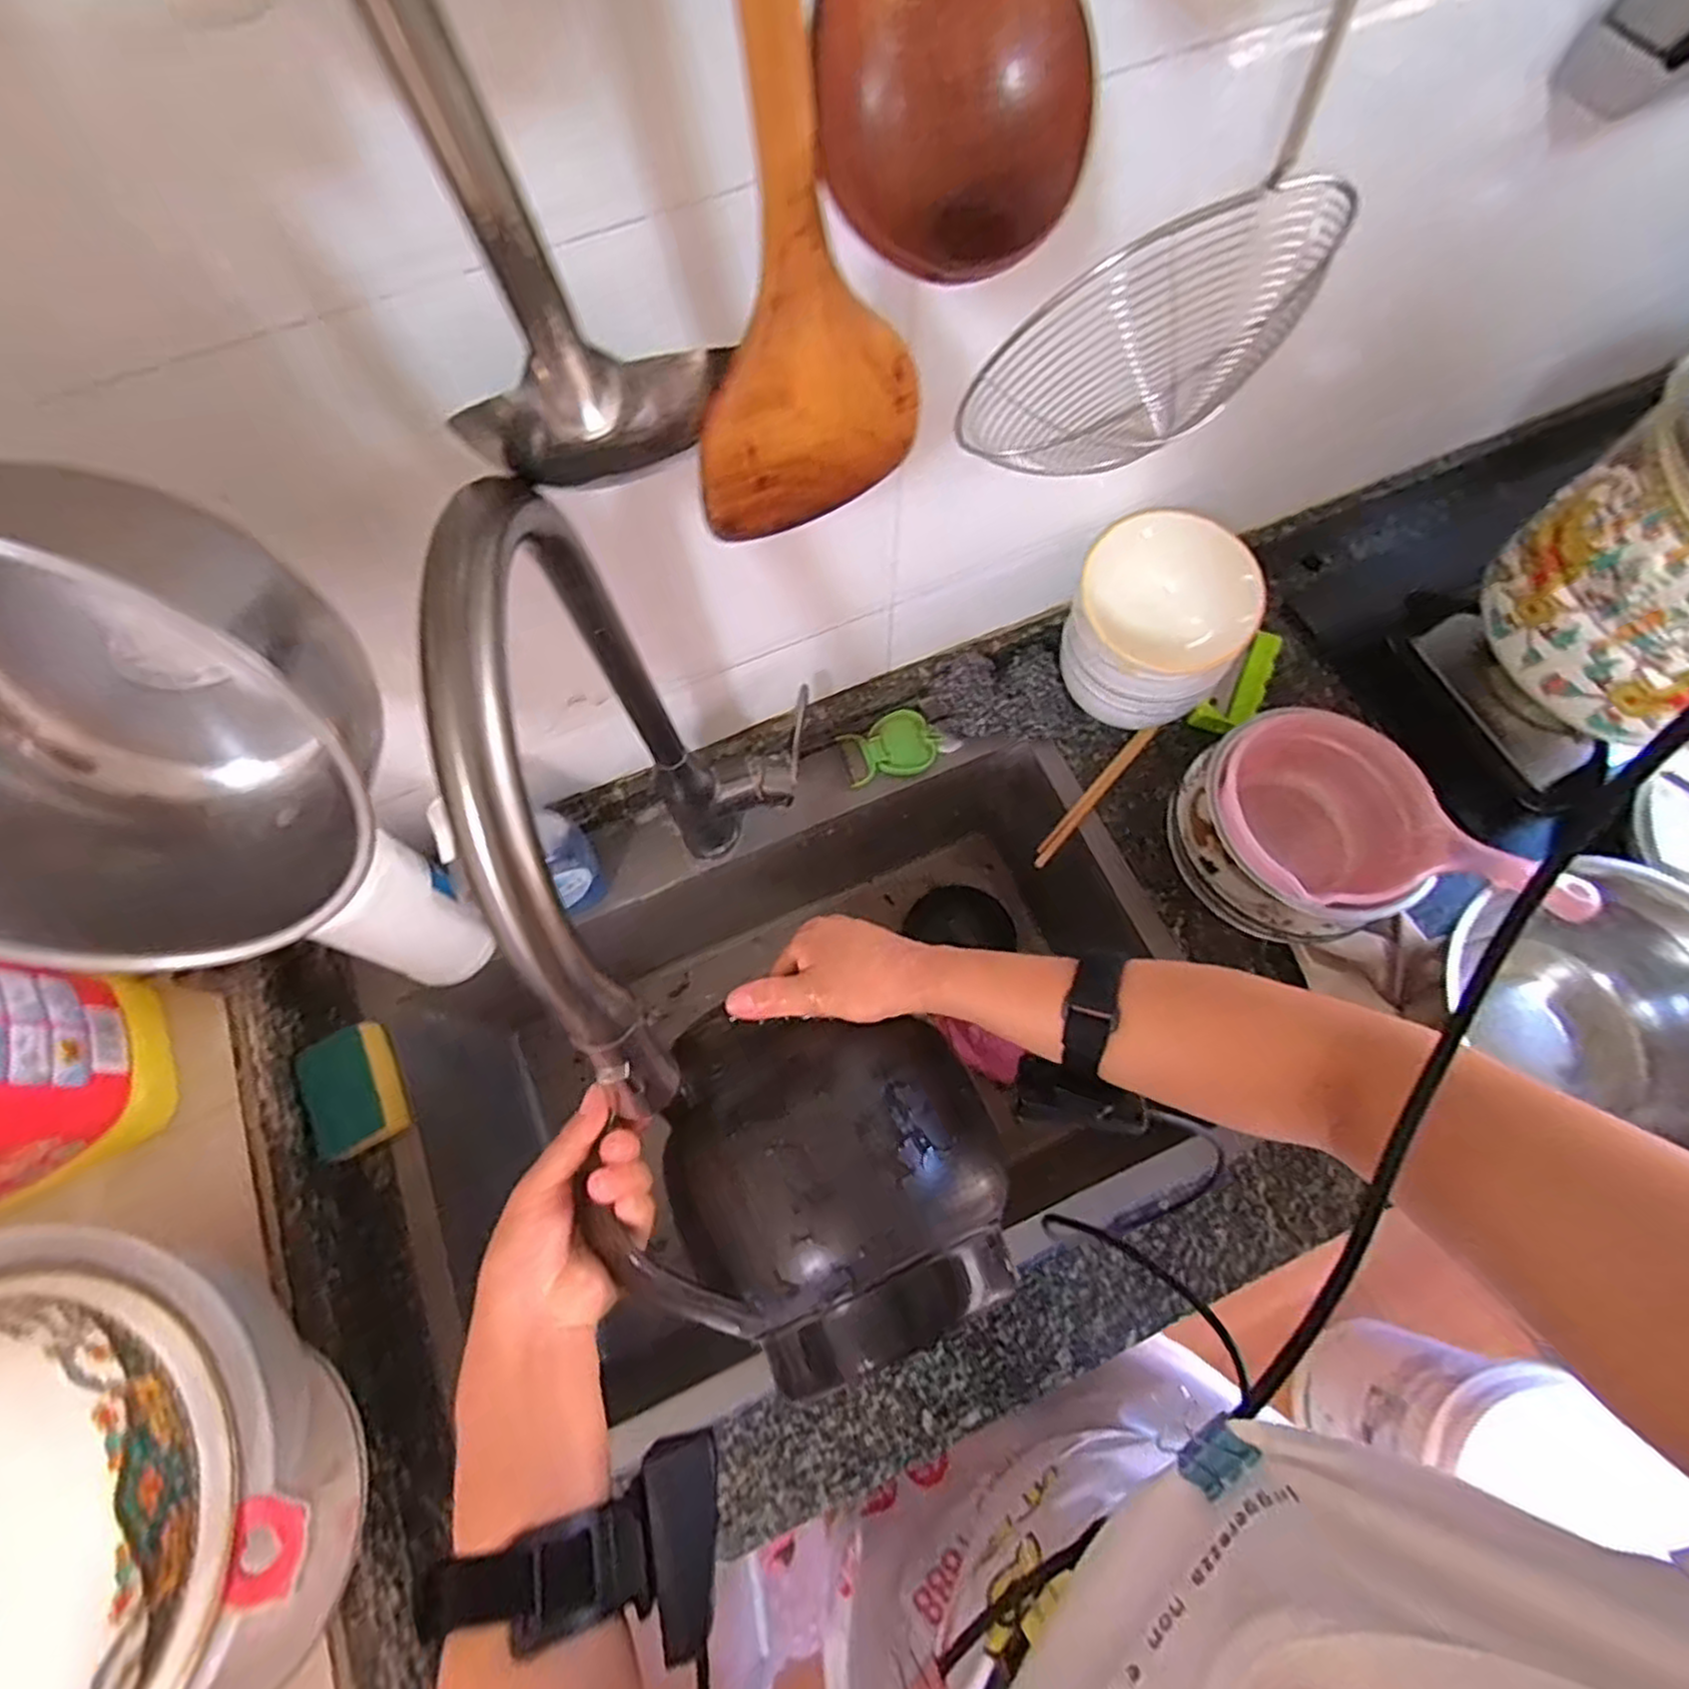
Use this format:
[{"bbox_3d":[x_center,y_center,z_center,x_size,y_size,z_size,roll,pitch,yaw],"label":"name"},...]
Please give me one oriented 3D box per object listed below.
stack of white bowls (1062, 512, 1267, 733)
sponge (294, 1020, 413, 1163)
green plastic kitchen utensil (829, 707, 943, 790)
[{"bbox_3d":[0.257,-0.176,0.632,0.135,0.147,0.129,34,76,13],"label":"stack of white bowls"},{"bbox_3d":[-0.381,0.191,0.574,0.060,0.026,0.092,-28,72,-7],"label":"sponge"},{"bbox_3d":[0.043,-0.089,0.679,0.089,0.013,0.059,-18,71,-4],"label":"green plastic kitchen utensil"}]

